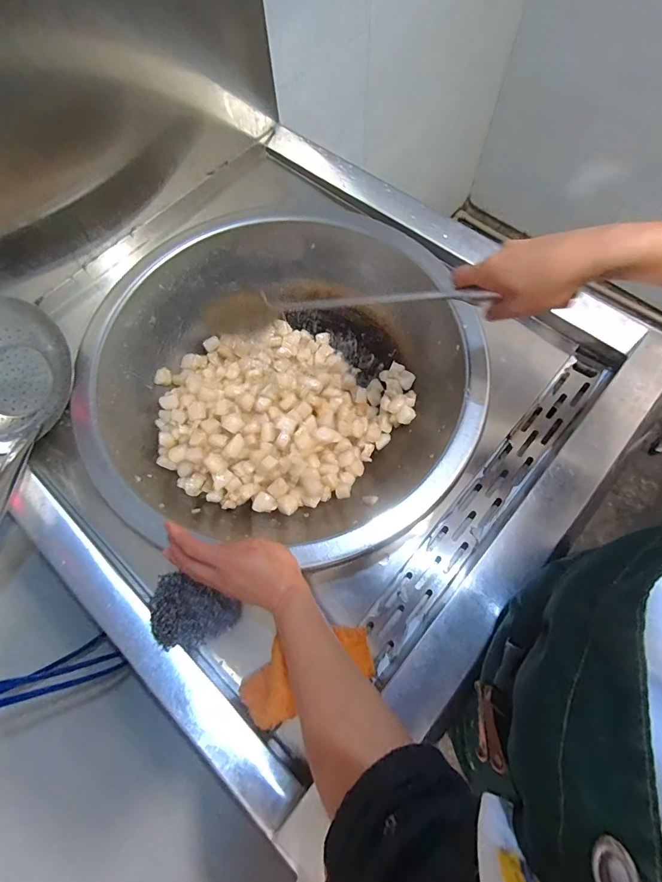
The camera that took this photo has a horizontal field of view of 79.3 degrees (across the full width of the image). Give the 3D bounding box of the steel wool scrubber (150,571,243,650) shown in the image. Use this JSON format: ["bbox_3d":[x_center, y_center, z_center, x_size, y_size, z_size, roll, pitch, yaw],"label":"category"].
[{"bbox_3d":[-0.174,0.209,0.481,0.110,0.042,0.075,17,70,9],"label":"steel wool scrubber"}]

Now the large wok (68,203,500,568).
[{"bbox_3d":[-0.069,-0.097,0.638,0.553,0.144,0.525,-1,68,2],"label":"large wok"}]

